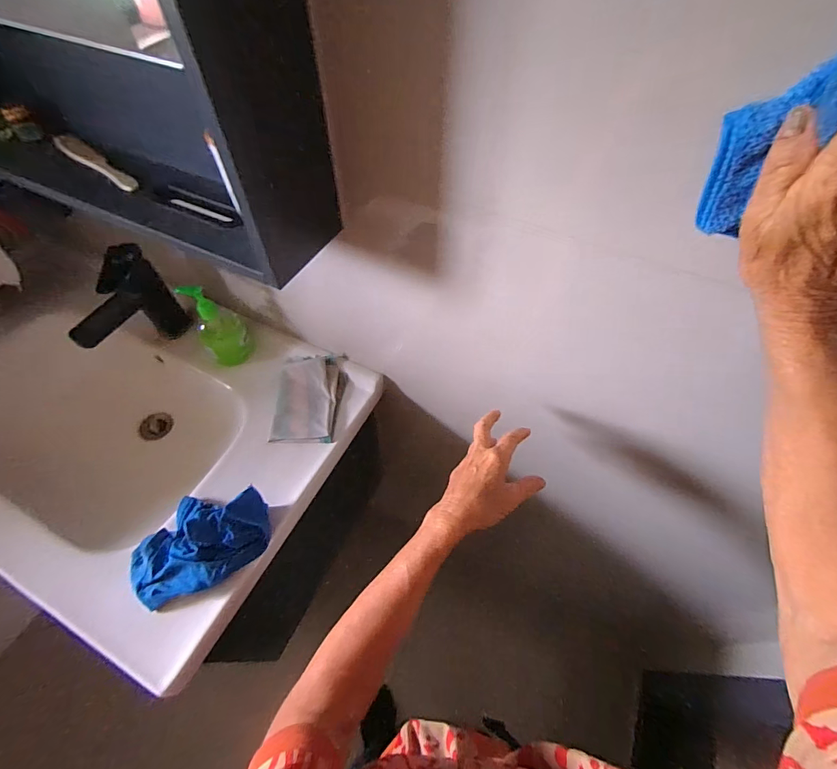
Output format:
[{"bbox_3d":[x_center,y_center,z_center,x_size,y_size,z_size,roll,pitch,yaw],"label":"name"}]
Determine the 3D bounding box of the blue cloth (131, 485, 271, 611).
[{"bbox_3d":[-0.277,0.194,0.512,0.171,0.074,0.122,-17,58,-12],"label":"blue cloth"}]

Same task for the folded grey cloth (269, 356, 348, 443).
[{"bbox_3d":[-0.177,0.019,0.647,0.102,0.013,0.154,3,56,1],"label":"folded grey cloth"}]

